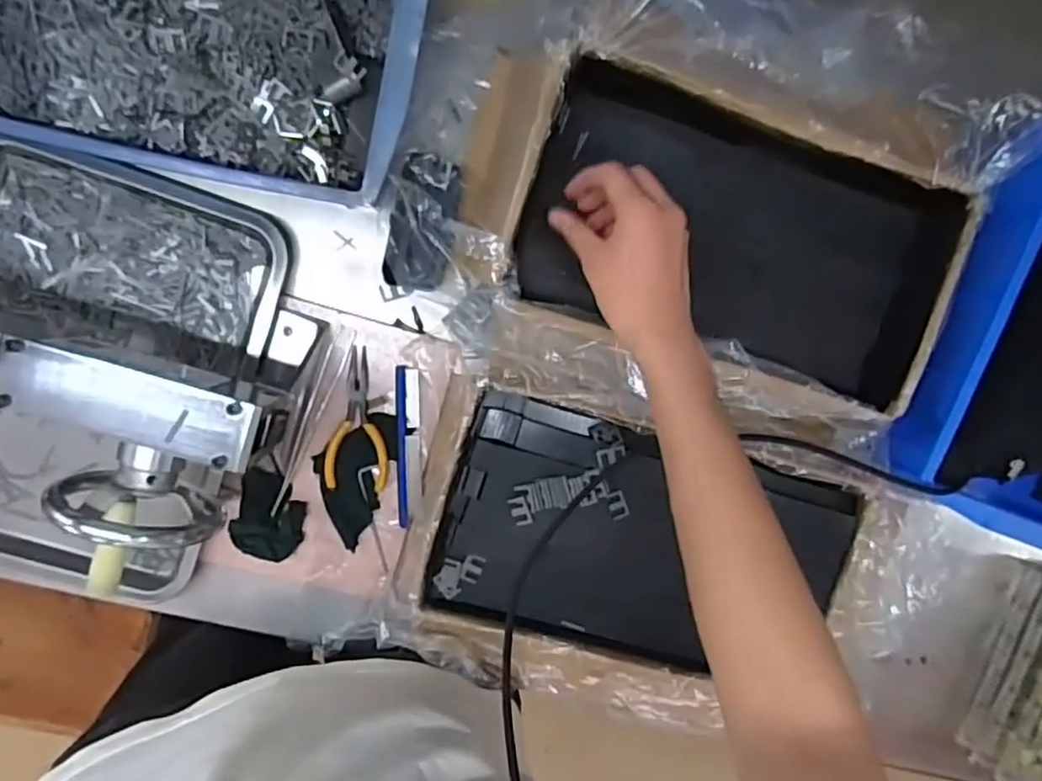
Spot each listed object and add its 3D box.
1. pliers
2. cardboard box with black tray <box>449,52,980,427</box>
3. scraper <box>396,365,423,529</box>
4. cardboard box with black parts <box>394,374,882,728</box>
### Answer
[{"bbox_3d":[-0.138,0.027,0.571,0.053,0.013,0.124,9,97,-6],"label":"pliers"},{"bbox_3d":[0.156,-0.116,0.572,0.417,0.095,0.264,13,97,-7],"label":"cardboard box with black tray"},{"bbox_3d":[-0.099,0.050,0.579,0.021,0.012,0.139,0,98,-5],"label":"scraper"},{"bbox_3d":[0.106,0.163,0.594,0.404,0.062,0.278,15,97,-7],"label":"cardboard box with black parts"}]

